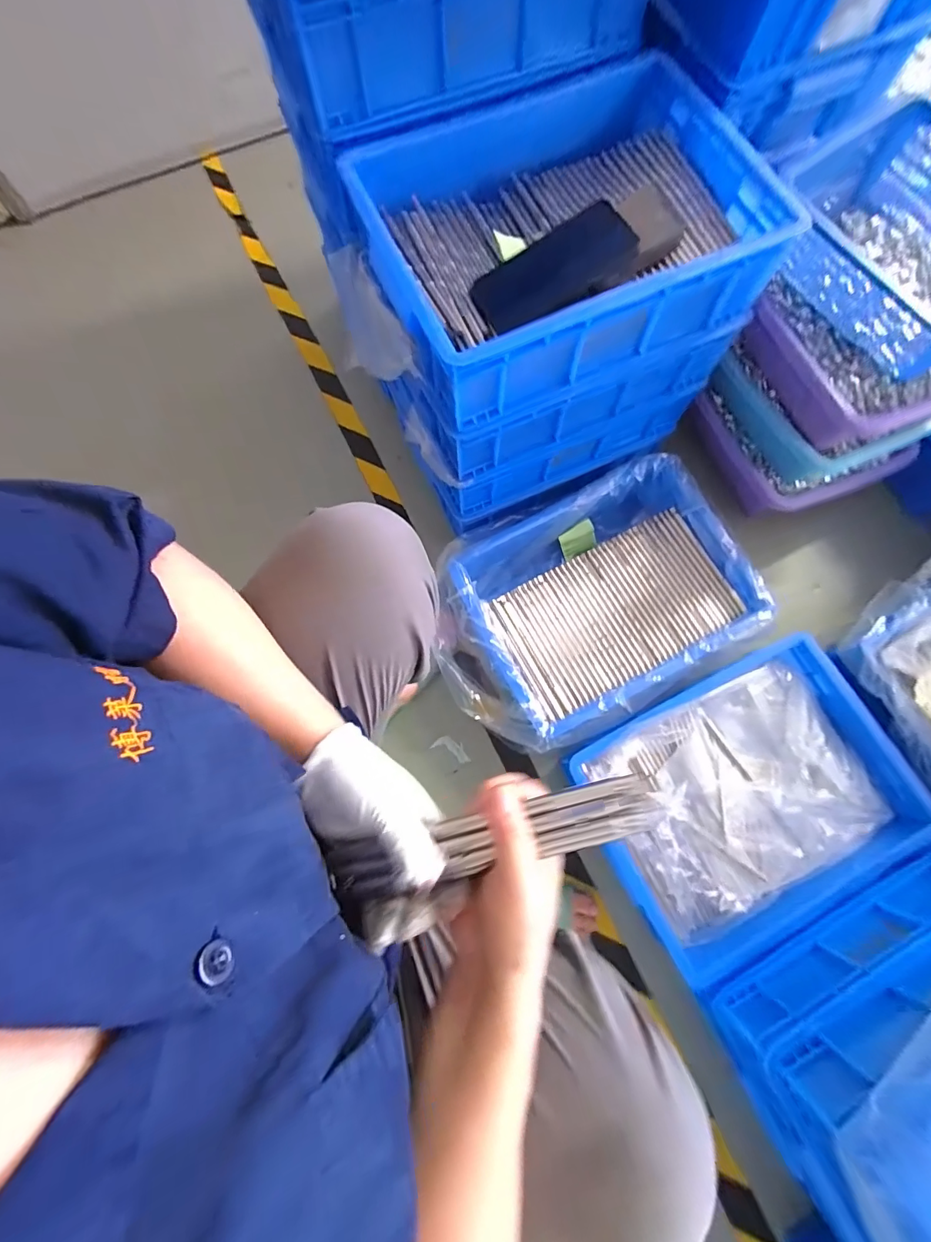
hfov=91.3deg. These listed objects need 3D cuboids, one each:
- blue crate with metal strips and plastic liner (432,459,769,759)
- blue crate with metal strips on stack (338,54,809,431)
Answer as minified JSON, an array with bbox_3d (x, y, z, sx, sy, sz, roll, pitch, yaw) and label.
[{"bbox_3d":[0.188,-0.033,0.730,0.473,0.108,0.351,-22,76,-5],"label":"blue crate with metal strips and plastic liner"},{"bbox_3d":[0.101,-0.437,0.524,0.400,0.104,0.306,-24,76,-5],"label":"blue crate with metal strips on stack"}]

